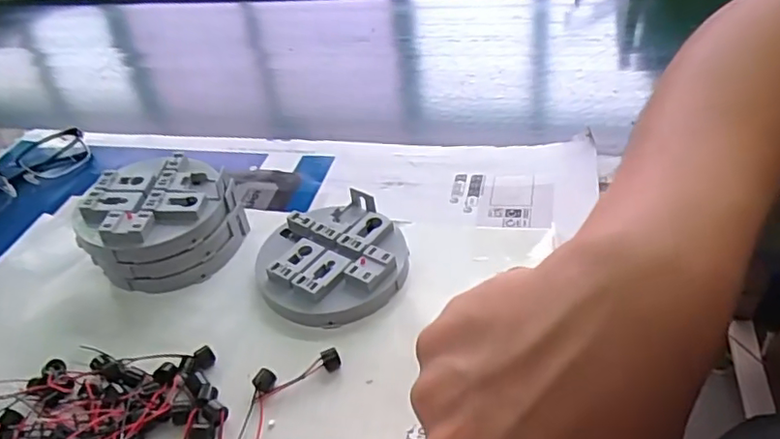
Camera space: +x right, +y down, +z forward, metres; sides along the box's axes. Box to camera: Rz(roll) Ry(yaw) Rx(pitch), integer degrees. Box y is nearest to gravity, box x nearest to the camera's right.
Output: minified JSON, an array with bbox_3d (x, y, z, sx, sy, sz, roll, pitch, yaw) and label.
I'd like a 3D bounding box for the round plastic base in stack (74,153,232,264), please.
[{"bbox_3d":[-0.168,-0.010,0.427,0.103,0.026,0.086,-20,49,-21],"label":"round plastic base in stack"}]

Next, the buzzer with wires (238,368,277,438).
[{"bbox_3d":[-0.077,0.108,0.332,0.013,0.010,0.054,1,41,10],"label":"buzzer with wires"}]

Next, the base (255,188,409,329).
[{"bbox_3d":[-0.040,0.029,0.409,0.099,0.023,0.101,-5,40,4],"label":"base"}]

